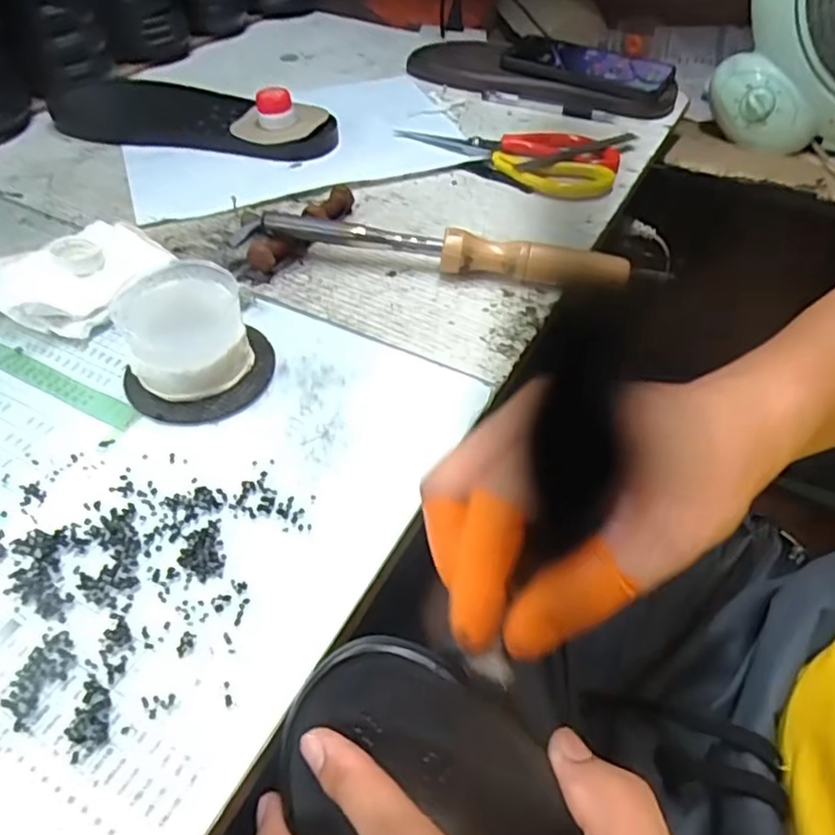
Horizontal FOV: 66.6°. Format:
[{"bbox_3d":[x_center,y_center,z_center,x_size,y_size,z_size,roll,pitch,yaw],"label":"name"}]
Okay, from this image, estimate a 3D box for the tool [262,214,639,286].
[{"bbox_3d":[0.019,-0.112,0.440,0.245,0.032,0.020,7,49,4],"label":"tool"}]

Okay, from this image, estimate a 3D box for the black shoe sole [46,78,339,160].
[{"bbox_3d":[-0.206,-0.278,0.584,0.265,0.028,0.100,14,50,11],"label":"black shoe sole"}]

